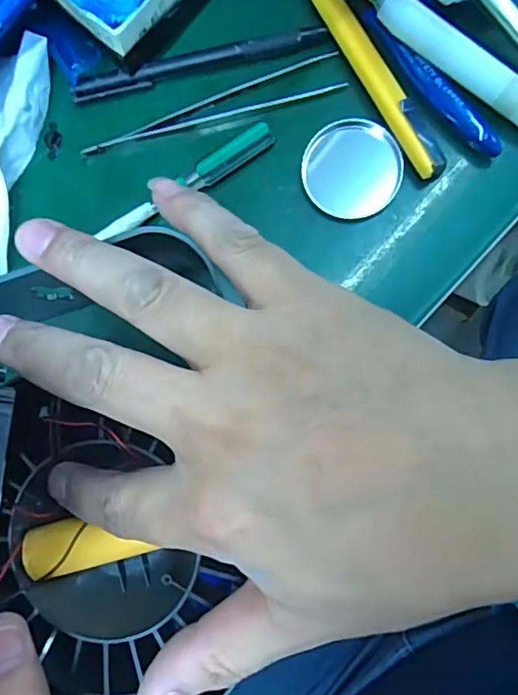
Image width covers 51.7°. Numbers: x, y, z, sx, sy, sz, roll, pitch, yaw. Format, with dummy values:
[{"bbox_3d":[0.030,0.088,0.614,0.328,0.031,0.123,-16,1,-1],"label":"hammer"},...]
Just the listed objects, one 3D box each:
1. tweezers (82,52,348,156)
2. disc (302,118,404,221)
[{"bbox_3d":[-0.024,-0.123,0.272,0.134,0.013,0.015,-15,86,6],"label":"tweezers"},{"bbox_3d":[0.045,-0.086,0.259,0.045,0.010,0.045,0,88,7],"label":"disc"}]

